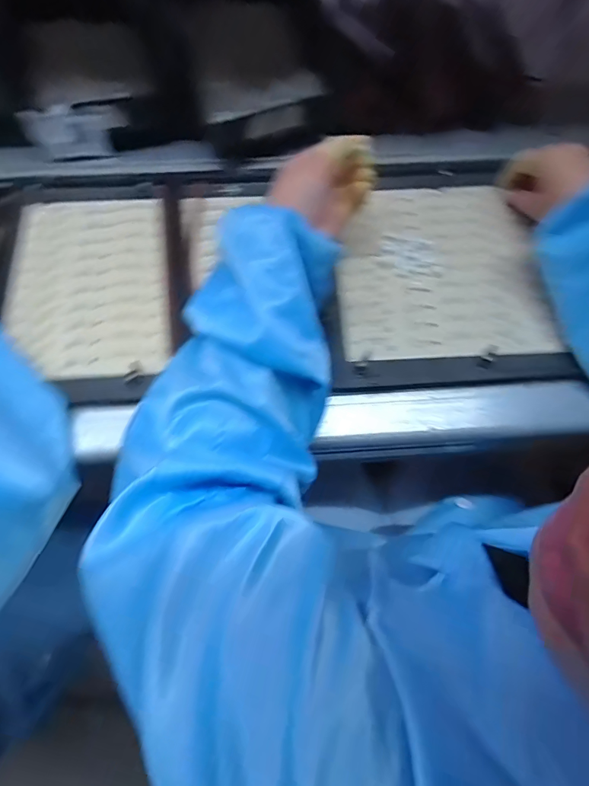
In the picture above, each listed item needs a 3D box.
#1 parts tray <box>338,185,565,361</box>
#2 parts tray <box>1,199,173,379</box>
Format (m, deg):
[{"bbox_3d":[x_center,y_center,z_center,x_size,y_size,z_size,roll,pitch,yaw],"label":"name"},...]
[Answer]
[{"bbox_3d":[0.150,-0.133,0.446,0.199,0.028,0.199,-1,68,-4],"label":"parts tray"},{"bbox_3d":[-0.211,-0.115,0.444,0.156,0.013,0.215,-7,69,-6],"label":"parts tray"}]

